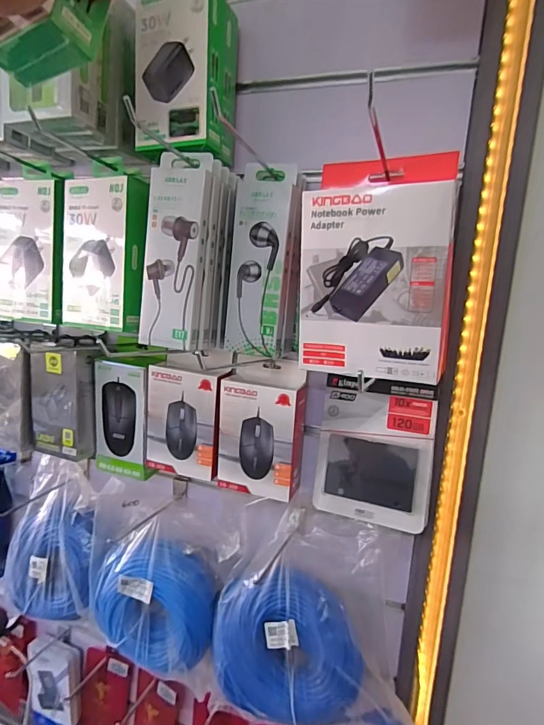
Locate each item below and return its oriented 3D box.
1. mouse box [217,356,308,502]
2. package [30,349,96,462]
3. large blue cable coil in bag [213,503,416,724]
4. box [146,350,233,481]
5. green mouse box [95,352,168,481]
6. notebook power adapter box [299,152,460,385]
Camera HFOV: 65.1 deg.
[{"bbox_3d":[-0.011,0.081,0.537,0.101,0.161,0.055,7,9,16],"label":"mouse box"},{"bbox_3d":[-0.291,0.055,0.592,0.086,0.146,0.038,7,9,19],"label":"package"},{"bbox_3d":[0.052,0.319,0.531,0.253,0.223,0.084,7,9,16],"label":"large blue cable coil in bag"},{"bbox_3d":[-0.111,0.072,0.568,0.103,0.149,0.049,7,9,16],"label":"box"},{"bbox_3d":[-0.197,0.072,0.592,0.085,0.166,0.045,8,10,24],"label":"green mouse box"},{"bbox_3d":[0.099,-0.088,0.411,0.141,0.199,0.055,8,10,27],"label":"notebook power adapter box"}]

